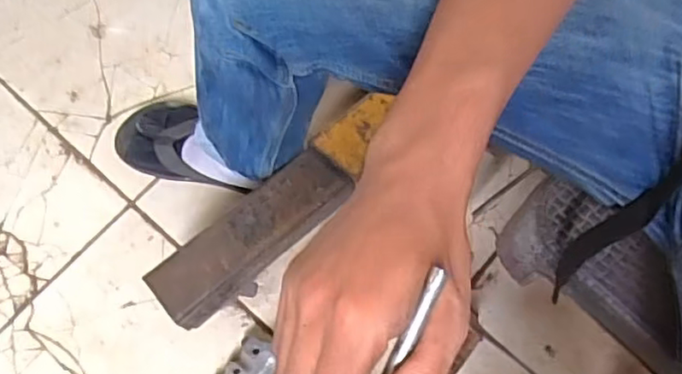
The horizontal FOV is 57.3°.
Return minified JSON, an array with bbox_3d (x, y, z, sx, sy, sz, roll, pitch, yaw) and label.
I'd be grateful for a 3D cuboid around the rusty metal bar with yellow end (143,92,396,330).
[{"bbox_3d":[-0.061,0.023,0.681,0.319,0.045,0.072,-41,76,-14],"label":"rusty metal bar with yellow end"}]

